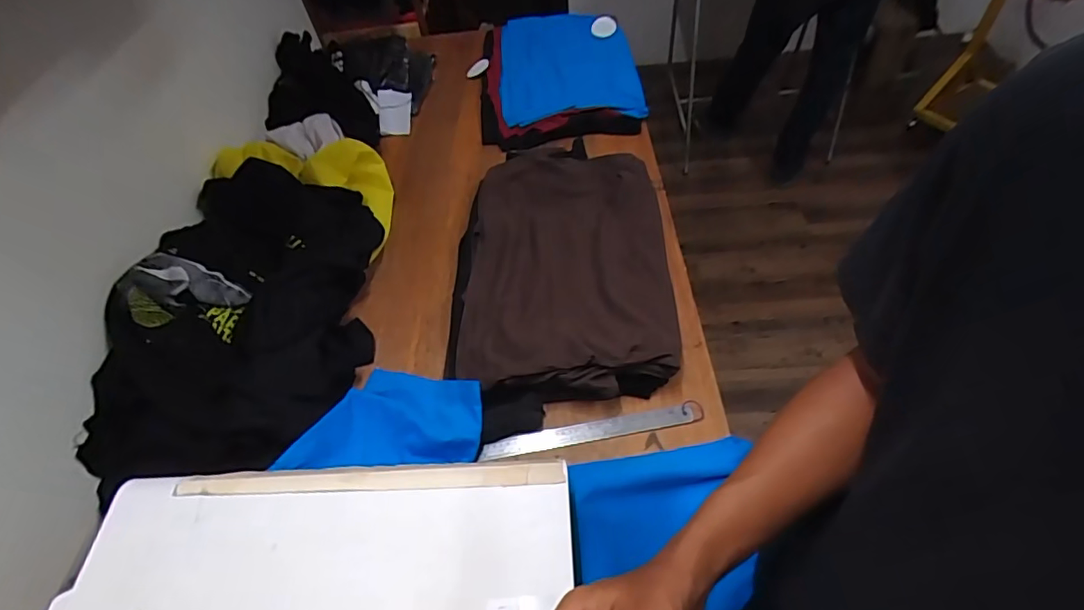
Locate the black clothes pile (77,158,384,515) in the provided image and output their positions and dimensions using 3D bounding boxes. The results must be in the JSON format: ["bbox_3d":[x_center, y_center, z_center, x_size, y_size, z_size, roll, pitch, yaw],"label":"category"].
[{"bbox_3d":[-0.486,-0.014,0.878,0.353,0.152,0.539,-5,51,1],"label":"black clothes pile"}]

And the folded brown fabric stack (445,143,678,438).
[{"bbox_3d":[0.034,-0.084,0.934,0.355,0.078,0.608,-1,51,5],"label":"folded brown fabric stack"}]

